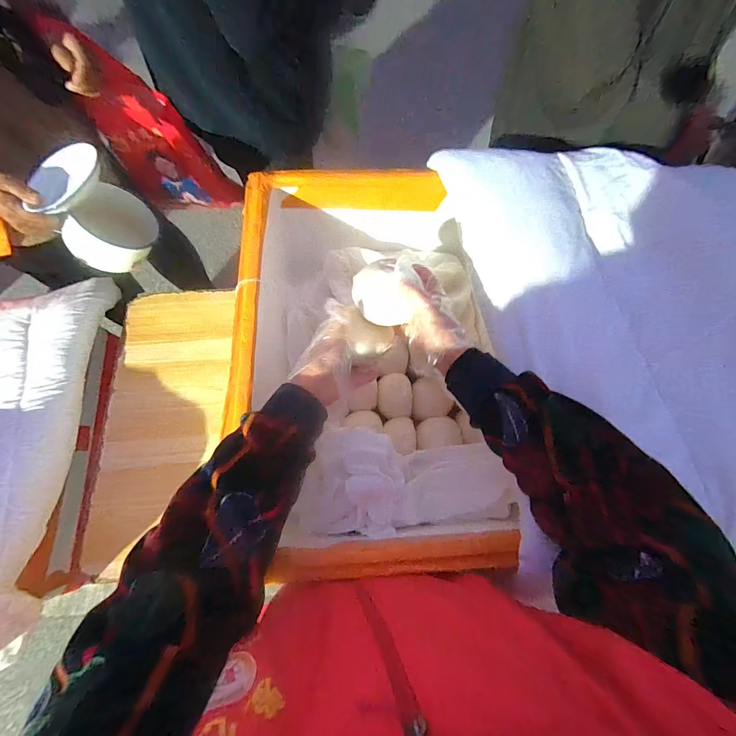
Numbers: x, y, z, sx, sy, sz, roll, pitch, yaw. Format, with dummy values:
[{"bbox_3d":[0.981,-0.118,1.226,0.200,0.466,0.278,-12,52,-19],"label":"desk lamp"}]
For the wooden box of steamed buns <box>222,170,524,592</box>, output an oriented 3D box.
[{"bbox_3d":[0.011,-0.033,0.527,0.369,0.228,0.583,-4,70,1],"label":"wooden box of steamed buns"}]

